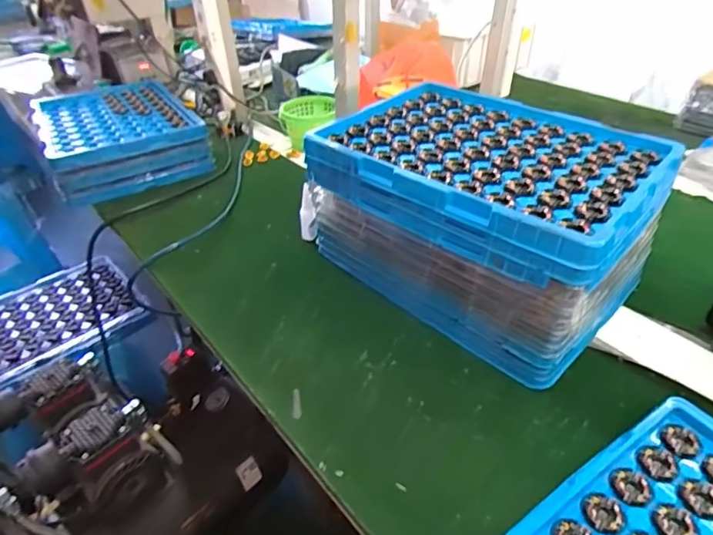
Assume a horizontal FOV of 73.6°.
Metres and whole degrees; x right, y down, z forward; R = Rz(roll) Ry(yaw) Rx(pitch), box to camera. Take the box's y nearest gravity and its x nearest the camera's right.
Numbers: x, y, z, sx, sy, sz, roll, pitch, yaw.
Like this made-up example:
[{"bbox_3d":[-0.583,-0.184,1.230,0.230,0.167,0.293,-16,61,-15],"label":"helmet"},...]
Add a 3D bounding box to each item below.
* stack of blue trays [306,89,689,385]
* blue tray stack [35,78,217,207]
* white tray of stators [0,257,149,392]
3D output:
[{"bbox_3d":[0.161,-0.081,0.629,0.377,0.187,0.286,29,48,35],"label":"stack of blue trays"},{"bbox_3d":[-0.502,-0.283,1.019,0.280,0.110,0.445,-22,42,-24],"label":"blue tray stack"},{"bbox_3d":[-0.667,0.101,1.008,0.366,0.050,0.306,-30,45,-31],"label":"white tray of stators"}]

